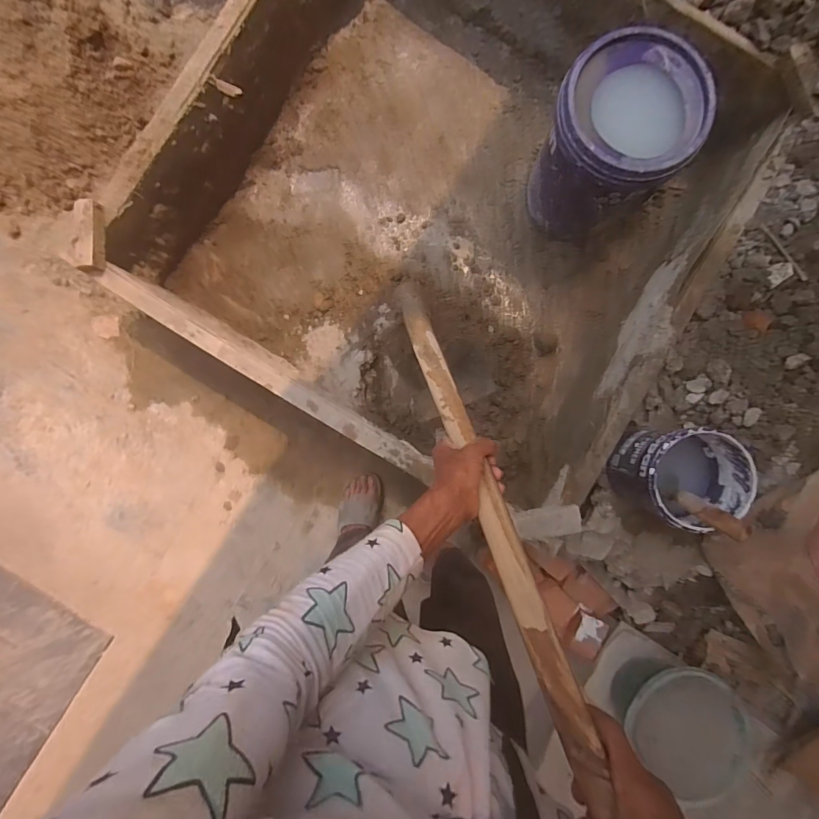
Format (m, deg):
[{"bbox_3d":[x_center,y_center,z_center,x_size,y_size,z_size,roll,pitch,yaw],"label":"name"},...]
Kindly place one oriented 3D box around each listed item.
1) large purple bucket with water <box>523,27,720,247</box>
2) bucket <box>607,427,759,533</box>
[{"bbox_3d":[0.456,-0.623,1.019,0.289,0.342,0.302,0,90,-5],"label":"large purple bucket with water"},{"bbox_3d":[0.522,0.127,0.828,0.182,0.173,0.176,0,90,-5],"label":"bucket"}]

